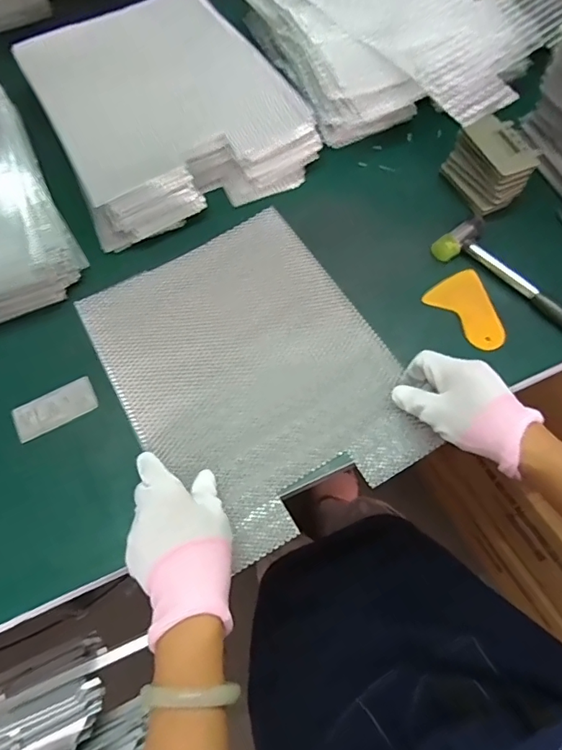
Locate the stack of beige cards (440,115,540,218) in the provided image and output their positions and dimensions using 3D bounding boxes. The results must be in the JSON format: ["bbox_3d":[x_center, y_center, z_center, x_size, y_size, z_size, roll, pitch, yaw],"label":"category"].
[{"bbox_3d":[0.235,-0.236,0.557,0.057,0.067,0.092,-25,65,-9],"label":"stack of beige cards"}]

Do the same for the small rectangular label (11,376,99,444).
[{"bbox_3d":[-0.227,0.033,0.497,0.081,0.007,0.048,-26,54,-5],"label":"small rectangular label"}]

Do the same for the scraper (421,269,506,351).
[{"bbox_3d":[0.200,-0.066,0.516,0.059,0.009,0.091,-31,69,-3],"label":"scraper"}]

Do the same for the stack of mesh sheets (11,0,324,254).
[{"bbox_3d":[-0.148,-0.341,0.631,0.280,0.081,0.326,-25,65,-9],"label":"stack of mesh sheets"}]

